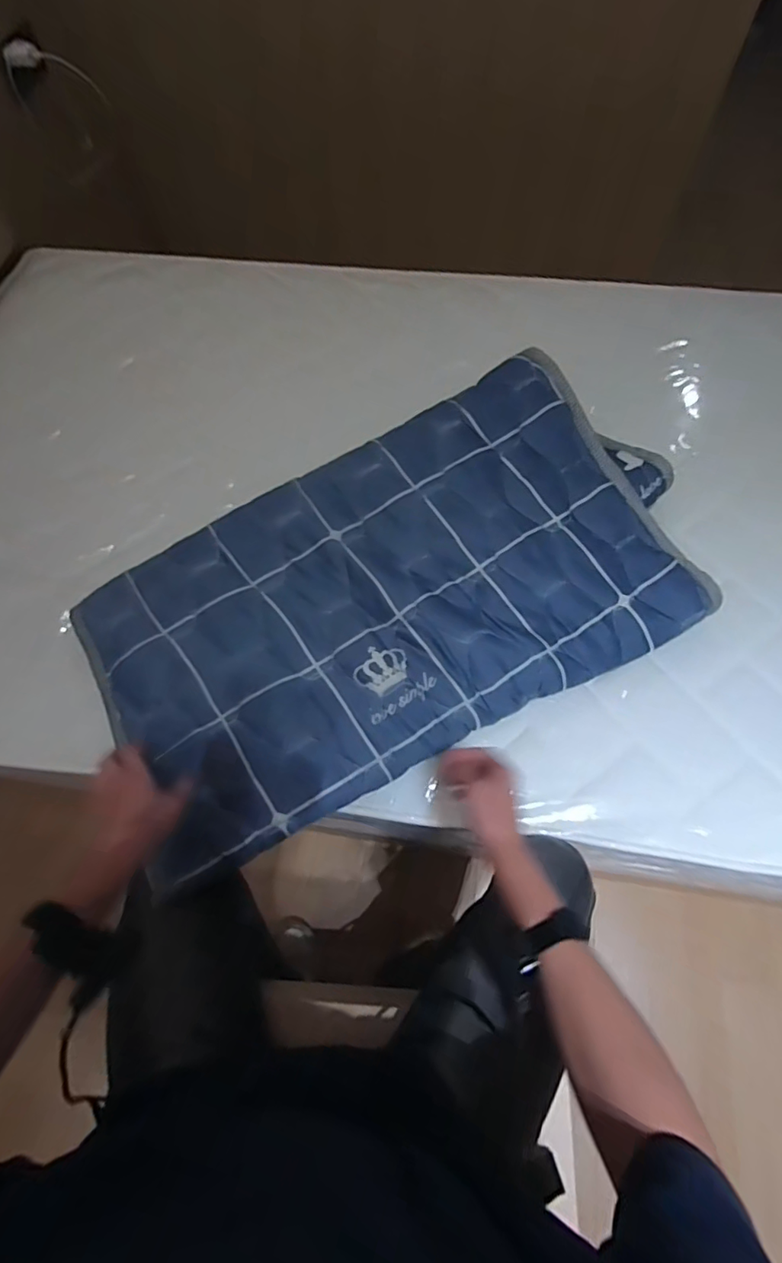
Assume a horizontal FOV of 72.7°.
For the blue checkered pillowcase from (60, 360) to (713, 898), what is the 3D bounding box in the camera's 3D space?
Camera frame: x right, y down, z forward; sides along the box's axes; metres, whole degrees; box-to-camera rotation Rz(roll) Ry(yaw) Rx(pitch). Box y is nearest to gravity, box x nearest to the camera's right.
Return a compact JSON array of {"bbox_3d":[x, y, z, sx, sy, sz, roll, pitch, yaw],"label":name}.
[{"bbox_3d":[0.010,-0.065,0.767,0.867,0.123,0.470,-27,66,-12],"label":"blue checkered pillowcase"}]

